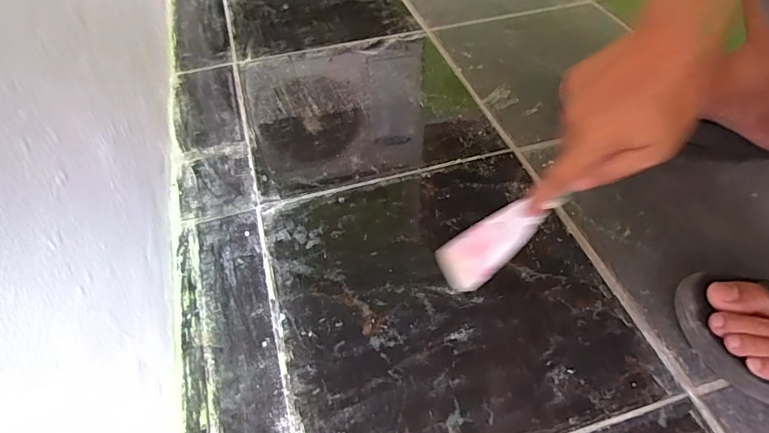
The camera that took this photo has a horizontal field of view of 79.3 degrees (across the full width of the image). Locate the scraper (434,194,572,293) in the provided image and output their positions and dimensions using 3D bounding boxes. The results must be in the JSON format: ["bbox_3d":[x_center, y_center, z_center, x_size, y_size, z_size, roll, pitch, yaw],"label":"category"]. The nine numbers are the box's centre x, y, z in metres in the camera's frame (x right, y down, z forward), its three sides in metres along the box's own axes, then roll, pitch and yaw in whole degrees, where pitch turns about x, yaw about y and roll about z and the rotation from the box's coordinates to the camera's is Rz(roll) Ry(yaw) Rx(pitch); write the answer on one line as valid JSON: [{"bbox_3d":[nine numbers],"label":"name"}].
[{"bbox_3d":[0.097,0.023,0.420,0.105,0.009,0.050,-38,49,19],"label":"scraper"}]

